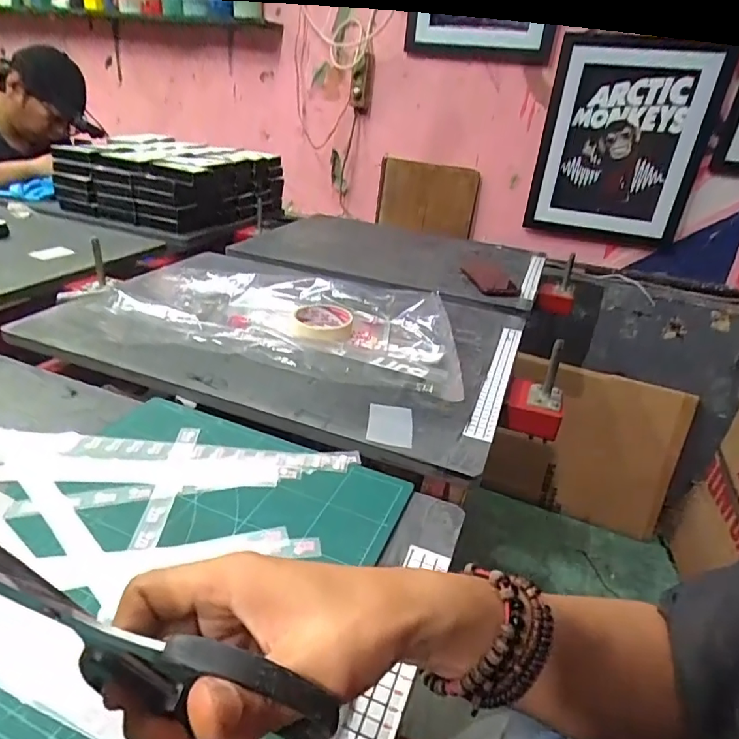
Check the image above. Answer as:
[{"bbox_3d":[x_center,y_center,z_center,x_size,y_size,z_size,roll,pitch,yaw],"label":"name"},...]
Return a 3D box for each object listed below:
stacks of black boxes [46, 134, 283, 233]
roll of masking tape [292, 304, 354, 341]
[{"bbox_3d":[-0.508,-0.518,1.356,0.428,0.131,0.447,17,30,18],"label":"stacks of black boxes"},{"bbox_3d":[-0.068,-0.067,0.729,0.084,0.027,0.091,5,28,-3],"label":"roll of masking tape"}]

